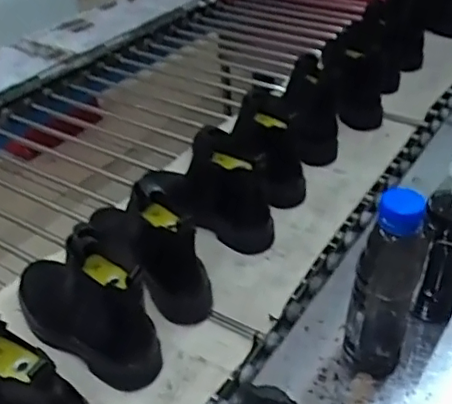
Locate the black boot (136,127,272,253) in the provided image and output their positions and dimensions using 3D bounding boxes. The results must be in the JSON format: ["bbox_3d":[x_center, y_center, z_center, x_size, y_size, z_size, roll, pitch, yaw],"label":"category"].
[{"bbox_3d":[-0.047,-0.027,0.848,0.235,0.156,0.100,29,46,36],"label":"black boot"}]

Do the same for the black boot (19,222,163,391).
[{"bbox_3d":[-0.183,0.104,0.678,0.240,0.162,0.076,21,42,30],"label":"black boot"}]

